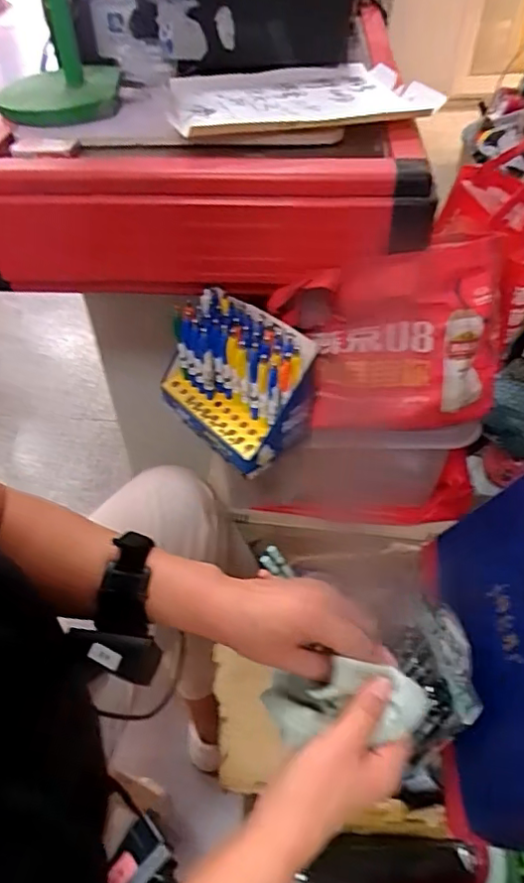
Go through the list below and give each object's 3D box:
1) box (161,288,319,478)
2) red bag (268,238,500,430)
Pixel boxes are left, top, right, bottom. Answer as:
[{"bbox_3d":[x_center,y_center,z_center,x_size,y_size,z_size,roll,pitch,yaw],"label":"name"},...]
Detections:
[{"bbox_3d":[-0.034,-0.075,0.682,0.108,0.135,0.176,-33,54,-26],"label":"box"},{"bbox_3d":[0.157,-0.117,0.675,0.267,0.177,0.115,-6,47,-4],"label":"red bag"}]

